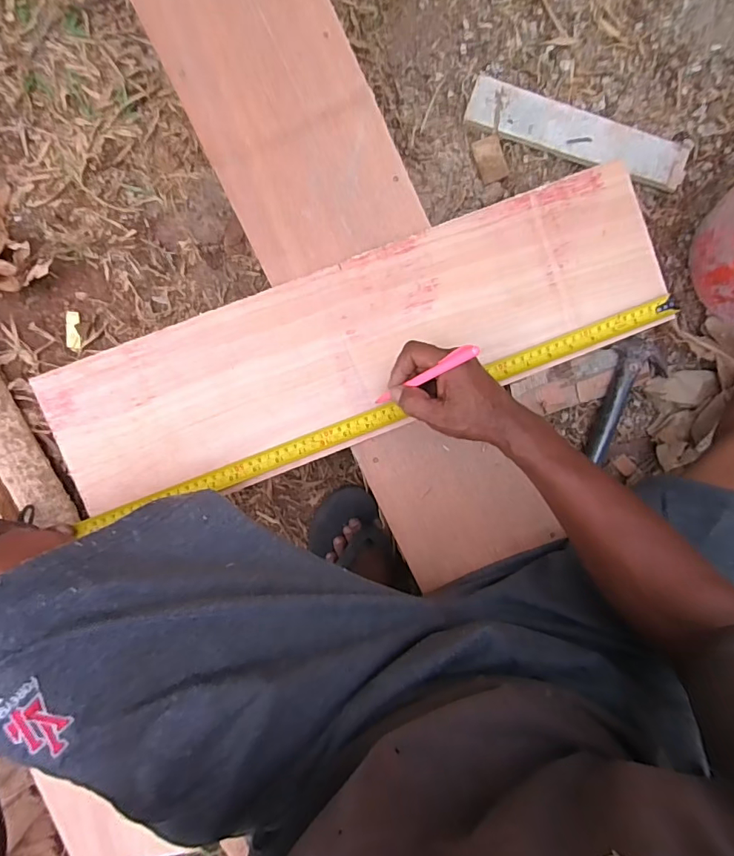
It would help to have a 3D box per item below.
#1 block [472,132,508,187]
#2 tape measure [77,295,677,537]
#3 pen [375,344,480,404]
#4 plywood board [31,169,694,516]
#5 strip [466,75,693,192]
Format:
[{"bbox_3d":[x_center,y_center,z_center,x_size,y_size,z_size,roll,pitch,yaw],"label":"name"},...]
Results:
[{"bbox_3d":[0.168,-0.362,0.635,0.038,0.012,0.060,-17,93,-4],"label":"block"},{"bbox_3d":[0.022,-0.015,0.508,0.671,0.010,0.023,-21,93,-3],"label":"tape measure"},{"bbox_3d":[0.049,-0.047,0.443,0.010,0.142,0.011,-34,95,-35],"label":"pen"},{"bbox_3d":[-0.001,-0.089,0.504,0.662,0.016,0.184,-21,93,-3],"label":"plywood board"},{"bbox_3d":[0.283,-0.390,0.629,0.295,0.021,0.061,16,91,-5],"label":"strip"}]

